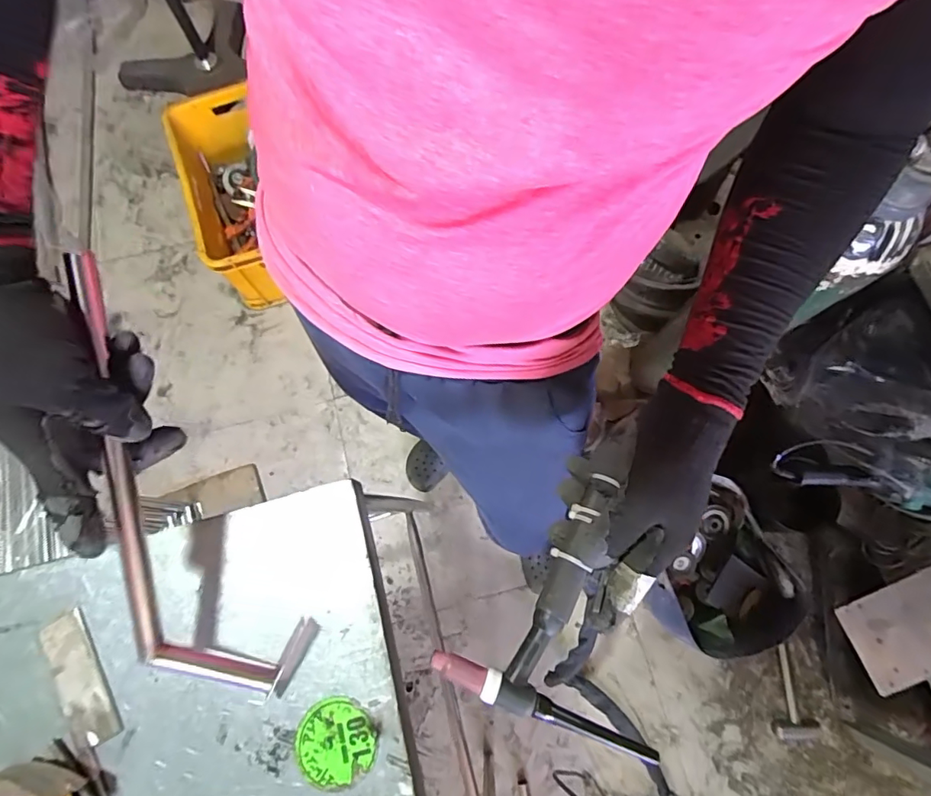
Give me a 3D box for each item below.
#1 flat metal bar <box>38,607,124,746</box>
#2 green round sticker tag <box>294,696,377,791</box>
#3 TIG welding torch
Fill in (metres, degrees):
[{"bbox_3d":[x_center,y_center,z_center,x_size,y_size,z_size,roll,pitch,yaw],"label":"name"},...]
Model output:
[{"bbox_3d":[-0.328,0.238,0.425,0.039,0.007,0.108,-29,76,-8],"label":"flat metal bar"},{"bbox_3d":[-0.108,0.282,0.411,0.064,0.004,0.062,0,74,0],"label":"green round sticker tag"},{"bbox_3d":[0.086,0.150,0.381,0.154,0.038,0.186,24,72,7],"label":"TIG welding torch"}]

